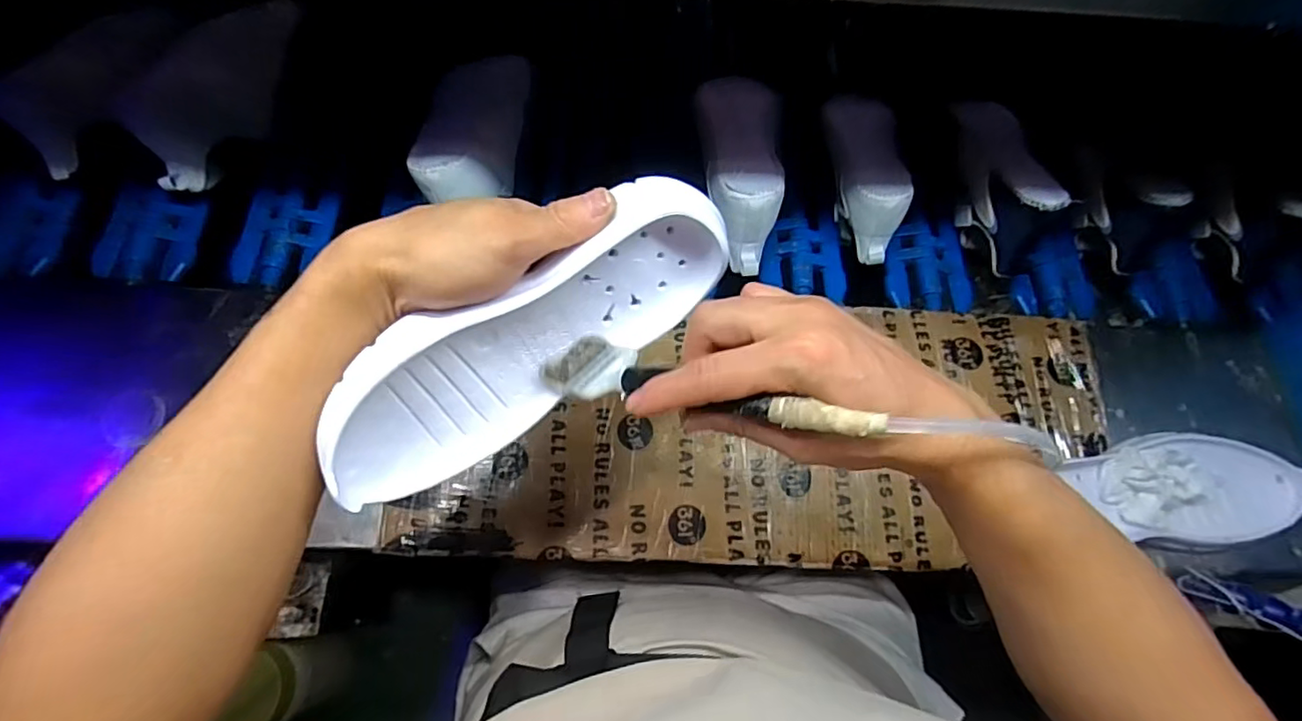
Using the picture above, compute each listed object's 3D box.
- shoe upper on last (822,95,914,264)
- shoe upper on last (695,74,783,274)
[{"bbox_3d":[0.235,-0.210,0.644,0.078,0.069,0.206,2,64,1],"label":"shoe upper on last"},{"bbox_3d":[0.093,-0.208,0.604,0.075,0.070,0.226,-4,78,0],"label":"shoe upper on last"}]

